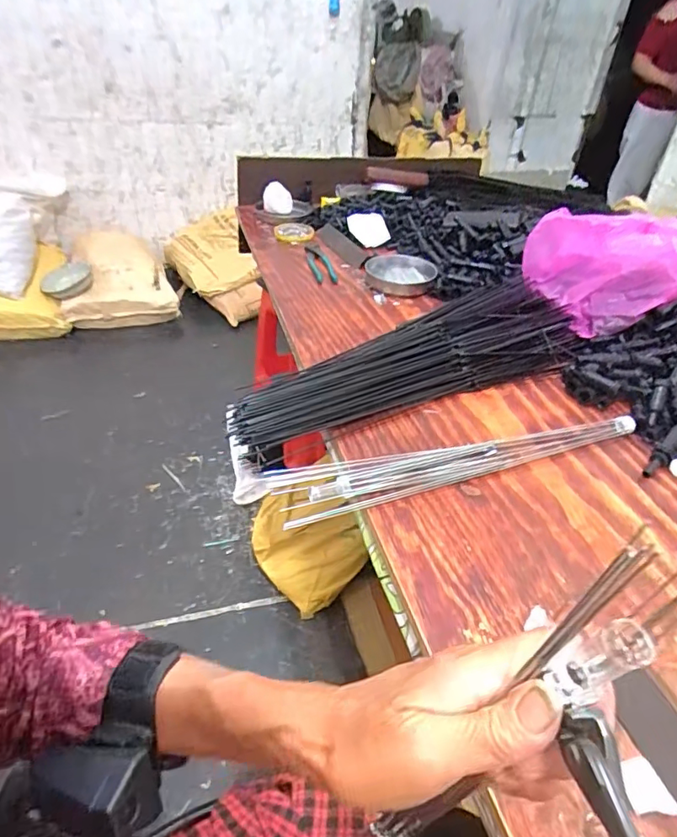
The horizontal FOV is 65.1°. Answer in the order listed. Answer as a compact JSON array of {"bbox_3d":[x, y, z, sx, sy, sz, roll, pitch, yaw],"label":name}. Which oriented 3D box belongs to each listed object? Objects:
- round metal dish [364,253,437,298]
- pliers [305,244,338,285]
[{"bbox_3d":[0.113,-0.264,0.978,0.127,0.033,0.136,3,38,-2],"label":"round metal dish"},{"bbox_3d":[-0.037,-0.300,1.026,0.041,0.014,0.168,-5,39,-12],"label":"pliers"}]

